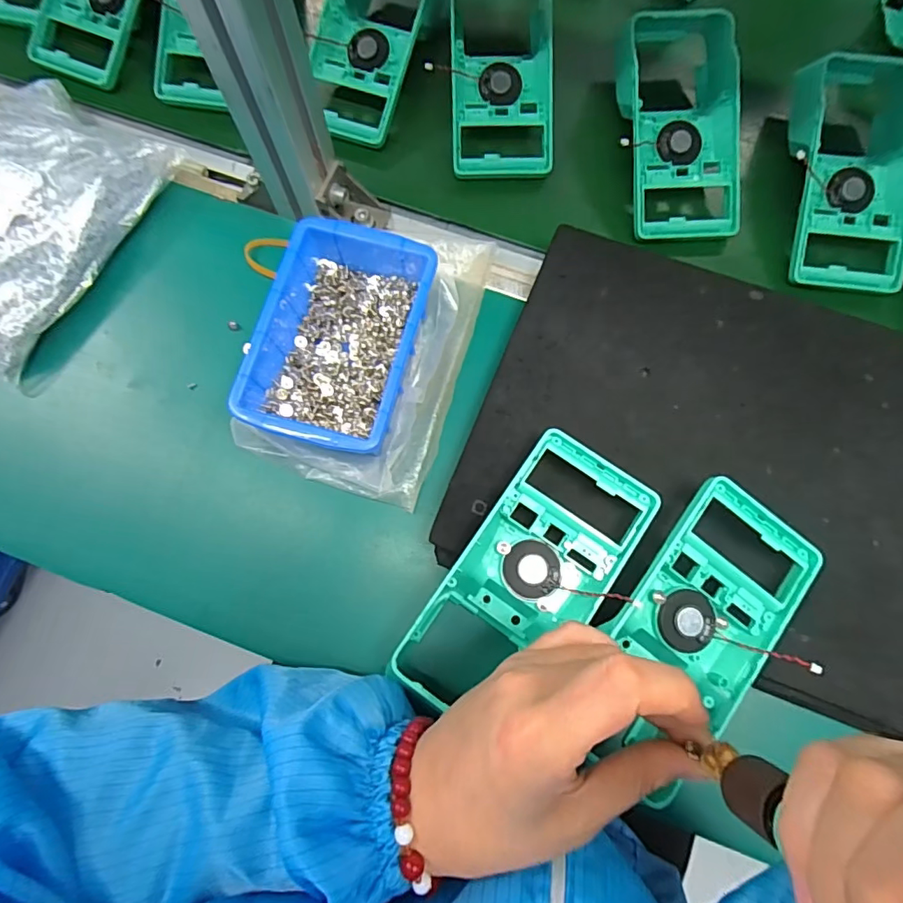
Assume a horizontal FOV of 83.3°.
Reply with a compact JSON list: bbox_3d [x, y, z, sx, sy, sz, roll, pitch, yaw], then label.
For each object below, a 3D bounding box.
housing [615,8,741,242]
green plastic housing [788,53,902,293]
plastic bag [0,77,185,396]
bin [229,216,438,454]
[{"bbox_3d":[0.180,-0.262,0.400,0.090,0.053,0.188,-7,77,0],"label":"housing"},{"bbox_3d":[0.310,-0.219,0.390,0.099,0.052,0.187,6,77,3],"label":"green plastic housing"},{"bbox_3d":[-0.334,-0.188,0.381,0.180,0.052,0.209,32,80,9],"label":"plastic bag"},{"bbox_3d":[-0.073,-0.075,0.347,0.099,0.054,0.152,14,77,4],"label":"bin"}]

